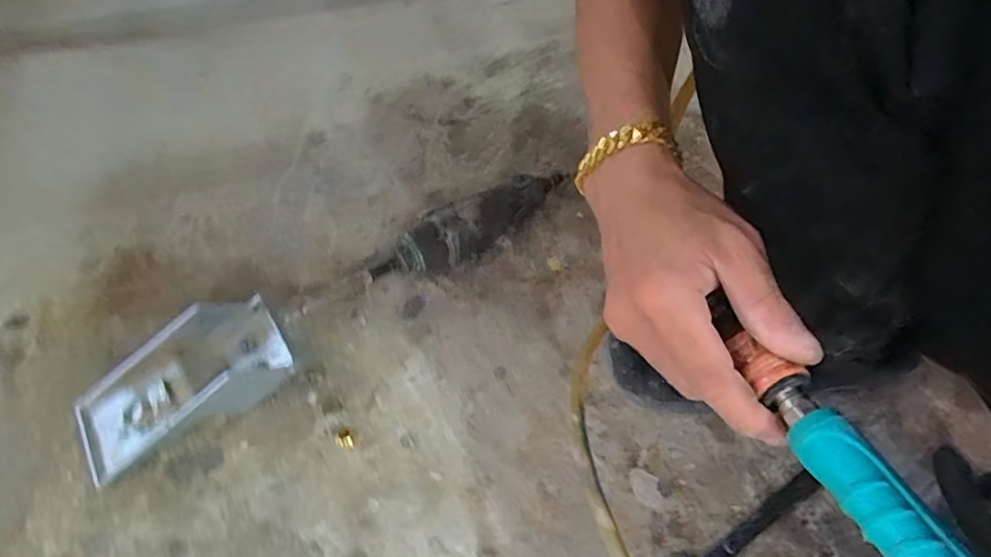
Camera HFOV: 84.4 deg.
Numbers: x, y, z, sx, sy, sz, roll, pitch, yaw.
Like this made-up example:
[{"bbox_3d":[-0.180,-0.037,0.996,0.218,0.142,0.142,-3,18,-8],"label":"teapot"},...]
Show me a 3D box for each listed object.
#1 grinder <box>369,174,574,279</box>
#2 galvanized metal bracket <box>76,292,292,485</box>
[{"bbox_3d":[-0.020,-0.056,0.546,0.224,0.051,0.045,-28,60,-23],"label":"grinder"},{"bbox_3d":[-0.244,0.079,0.424,0.155,0.057,0.082,-29,60,-23],"label":"galvanized metal bracket"}]

